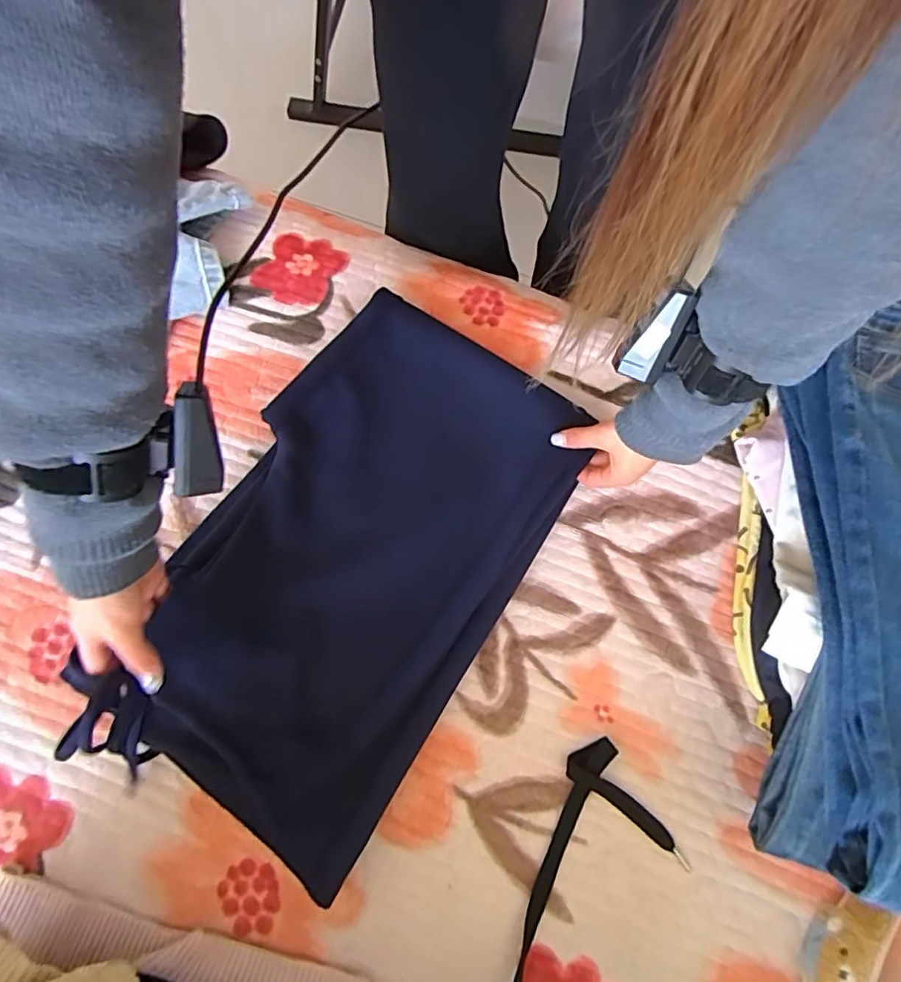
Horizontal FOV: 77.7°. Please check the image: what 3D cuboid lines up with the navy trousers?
[{"bbox_3d":[-0.079,0.048,0.483,0.260,0.054,0.455,31,76,7],"label":"navy trousers"}]

